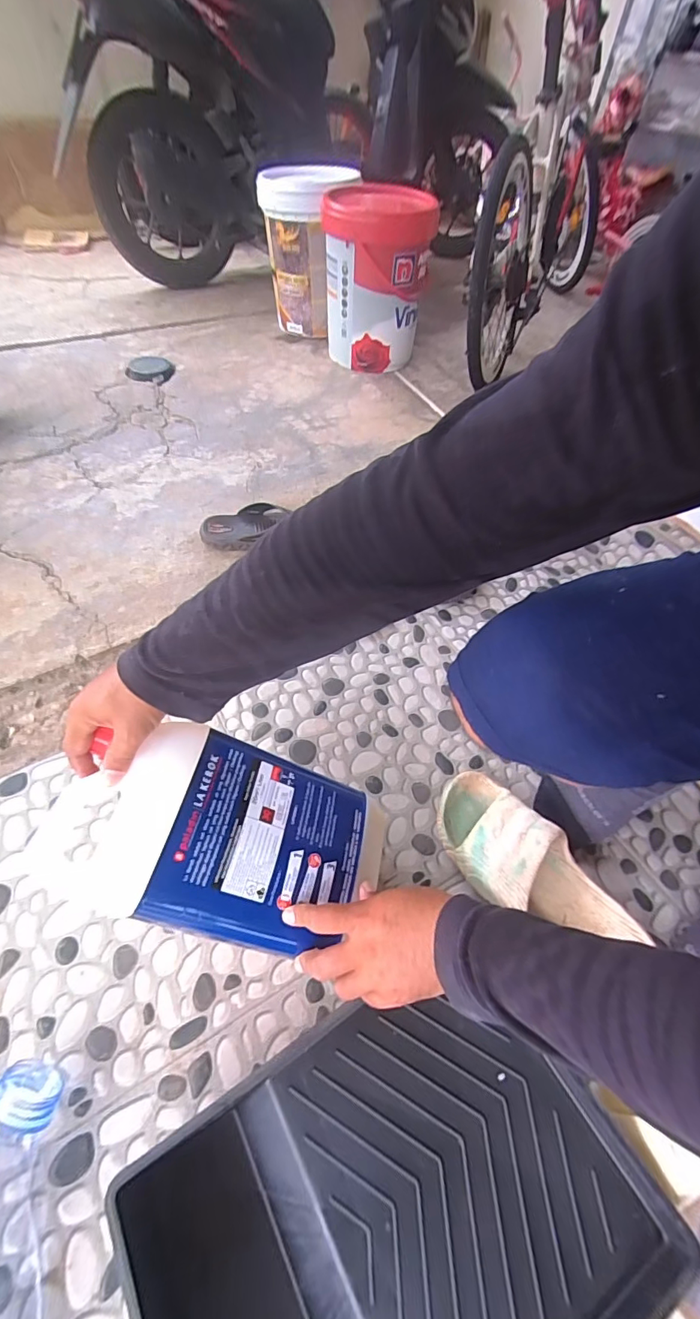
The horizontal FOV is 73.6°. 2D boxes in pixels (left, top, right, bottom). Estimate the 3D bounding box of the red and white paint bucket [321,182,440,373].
[{"bbox_3d":[0.069,-1.051,1.327,0.288,0.370,0.298,6,53,1],"label":"red and white paint bucket"}]

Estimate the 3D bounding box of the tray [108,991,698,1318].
[{"bbox_3d":[0.034,0.456,0.383,0.377,0.068,0.275,-23,58,-20],"label":"tray"}]

